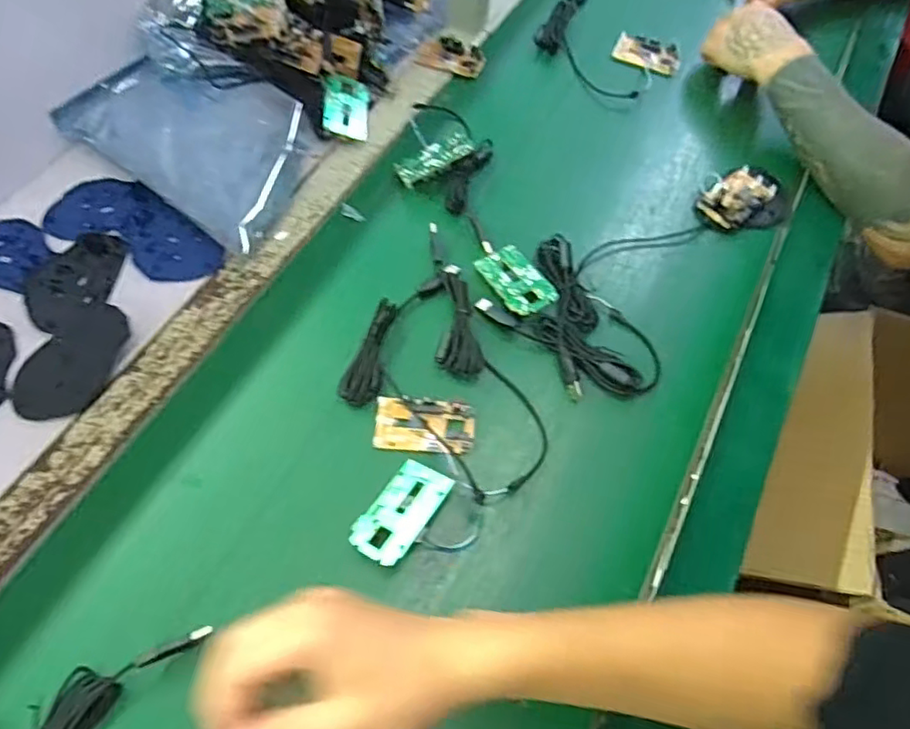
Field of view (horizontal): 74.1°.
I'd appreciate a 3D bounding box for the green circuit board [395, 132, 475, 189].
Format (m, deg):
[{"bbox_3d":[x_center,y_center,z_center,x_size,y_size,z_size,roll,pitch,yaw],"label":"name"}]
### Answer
[{"bbox_3d":[-0.021,-0.208,0.607,0.079,0.009,0.040,-31,66,-3],"label":"green circuit board"}]

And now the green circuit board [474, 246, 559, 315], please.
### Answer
[{"bbox_3d":[0.055,-0.077,0.546,0.046,0.005,0.075,-26,65,-16],"label":"green circuit board"}]

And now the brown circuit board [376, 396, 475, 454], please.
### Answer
[{"bbox_3d":[-0.024,0.049,0.480,0.078,0.013,0.044,4,60,0],"label":"brown circuit board"}]

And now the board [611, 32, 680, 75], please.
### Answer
[{"bbox_3d":[0.236,-0.380,0.735,0.080,0.007,0.047,26,63,12],"label":"board"}]

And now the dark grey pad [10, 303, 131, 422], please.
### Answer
[{"bbox_3d":[-0.315,-0.003,0.494,0.072,0.008,0.103,19,77,12],"label":"dark grey pad"}]

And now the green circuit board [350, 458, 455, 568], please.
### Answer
[{"bbox_3d":[-0.039,0.106,0.435,0.047,0.006,0.076,21,57,29],"label":"green circuit board"}]

